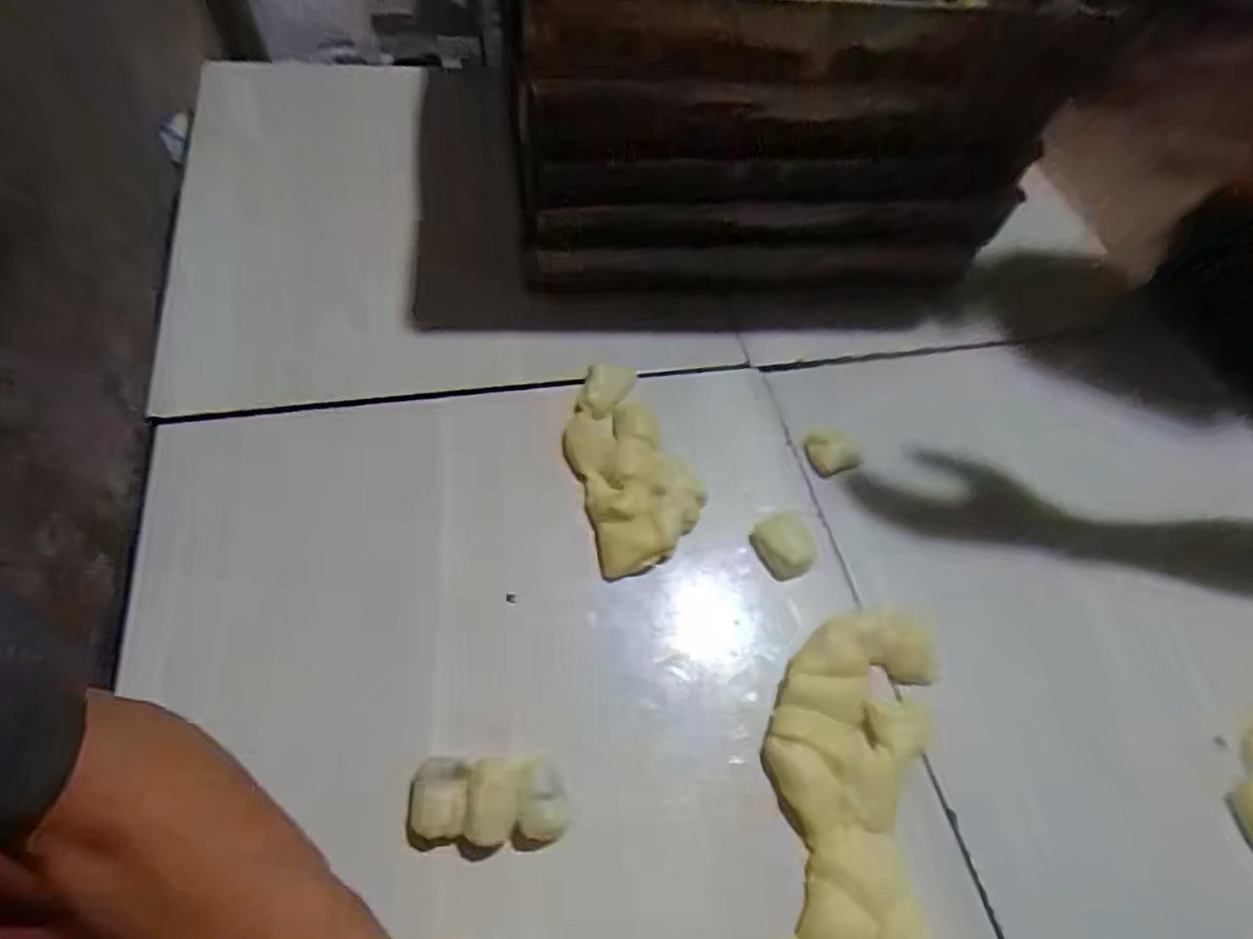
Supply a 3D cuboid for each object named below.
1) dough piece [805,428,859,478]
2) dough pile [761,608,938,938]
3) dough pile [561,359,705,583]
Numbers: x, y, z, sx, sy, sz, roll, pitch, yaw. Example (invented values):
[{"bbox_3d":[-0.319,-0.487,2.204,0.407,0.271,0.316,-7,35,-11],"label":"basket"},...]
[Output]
[{"bbox_3d":[0.176,-0.016,0.566,0.039,0.021,0.037,2,56,-3],"label":"dough piece"},{"bbox_3d":[0.139,0.206,0.409,0.104,0.029,0.247,14,56,4],"label":"dough pile"},{"bbox_3d":[0.001,-0.008,0.527,0.088,0.026,0.183,-12,58,-13],"label":"dough pile"}]

